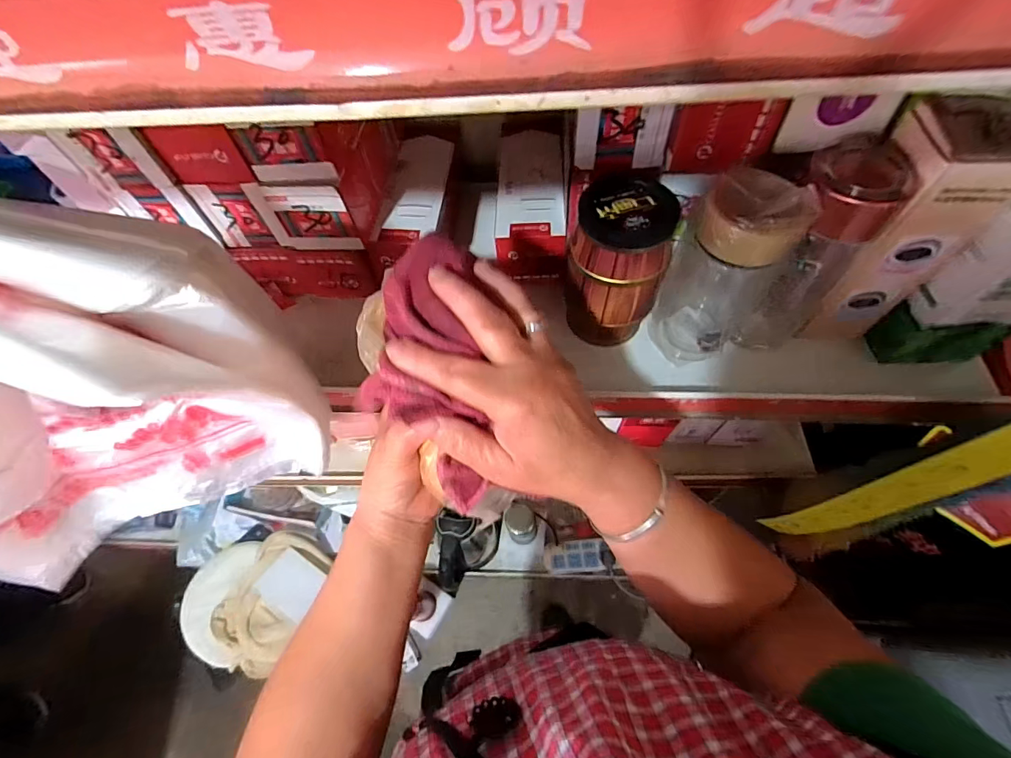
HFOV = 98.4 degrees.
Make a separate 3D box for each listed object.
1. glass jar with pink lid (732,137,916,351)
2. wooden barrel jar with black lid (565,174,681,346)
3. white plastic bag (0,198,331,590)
[{"bbox_3d":[0.246,-0.102,0.360,0.070,0.168,0.077,-1,62,2],"label":"glass jar with pink lid"},{"bbox_3d":[0.096,-0.100,0.382,0.079,0.122,0.087,17,64,11],"label":"wooden barrel jar with black lid"},{"bbox_3d":[-0.249,0.013,0.224,0.229,0.247,0.090,-25,64,-10],"label":"white plastic bag"}]

